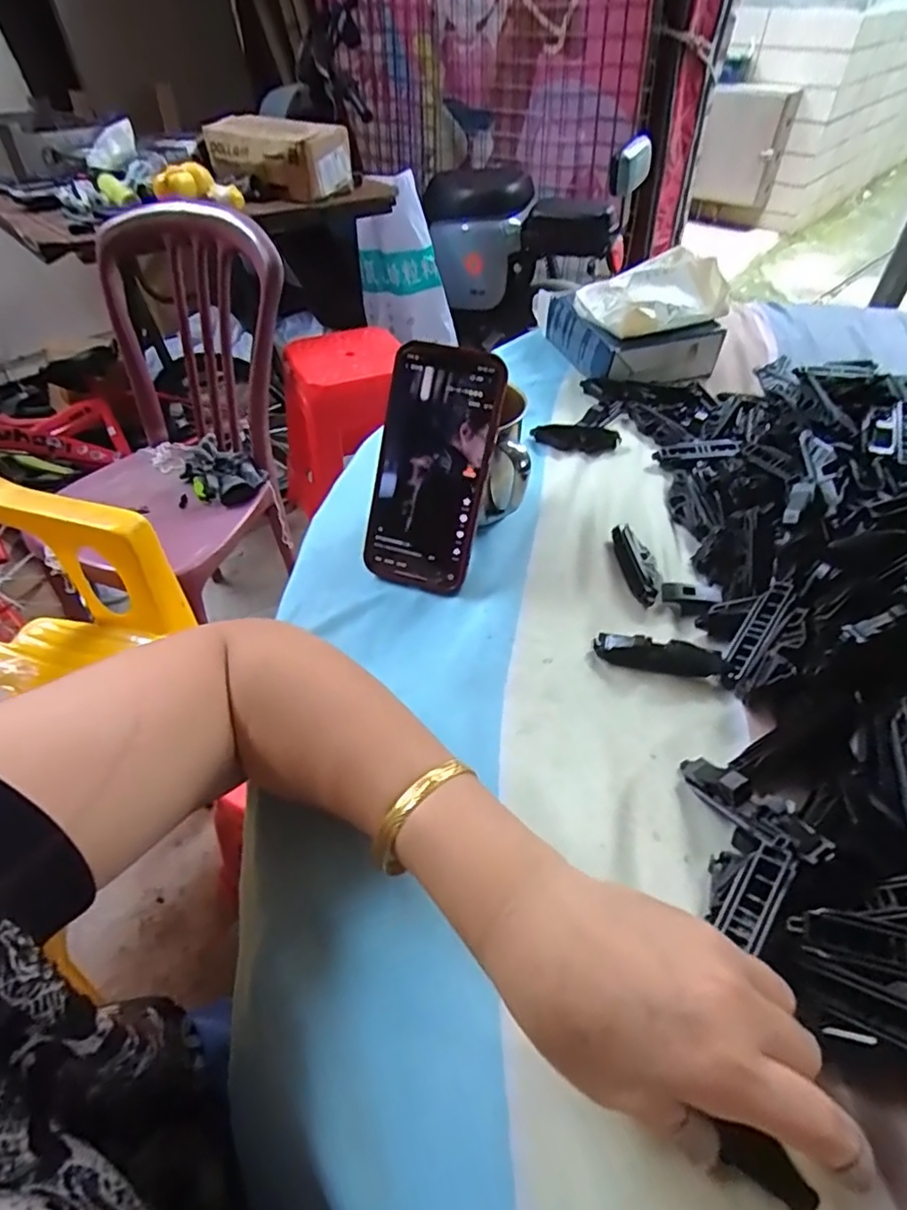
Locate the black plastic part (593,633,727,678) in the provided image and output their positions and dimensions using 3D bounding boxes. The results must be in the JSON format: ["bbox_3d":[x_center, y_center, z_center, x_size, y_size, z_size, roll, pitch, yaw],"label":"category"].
[{"bbox_3d":[0.128,0.032,0.378,0.076,0.021,0.015,9,48,9],"label":"black plastic part"}]

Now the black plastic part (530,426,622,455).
[{"bbox_3d":[0.113,-0.153,0.559,0.079,0.018,0.021,5,47,5],"label":"black plastic part"}]

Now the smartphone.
[{"bbox_3d":[-0.015,-0.091,0.414,0.077,0.160,0.012,15,15,13],"label":"smartphone"}]

